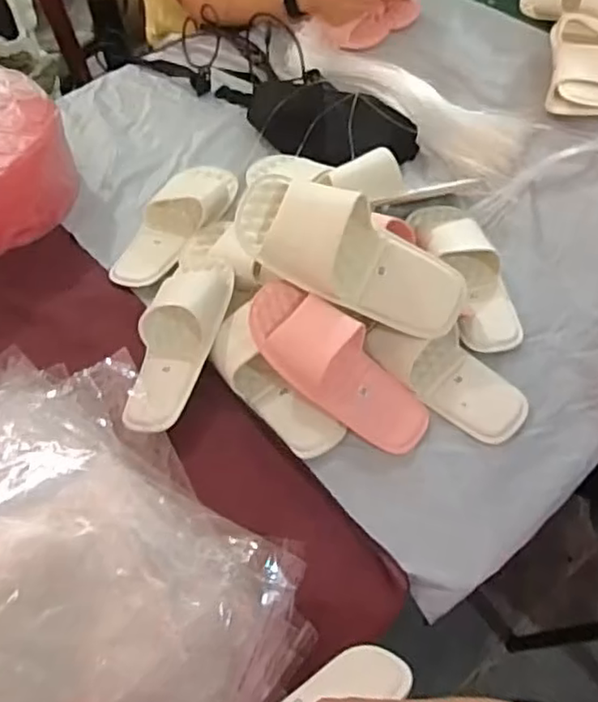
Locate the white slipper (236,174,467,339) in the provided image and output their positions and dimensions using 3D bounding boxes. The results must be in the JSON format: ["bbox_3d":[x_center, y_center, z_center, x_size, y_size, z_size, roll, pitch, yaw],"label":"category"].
[{"bbox_3d":[0.056,-0.106,0.712,0.272,0.070,0.113,29,94,-1],"label":"white slipper"}]

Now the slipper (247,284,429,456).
[{"bbox_3d":[0.041,0.014,0.687,0.234,0.052,0.096,43,64,0],"label":"slipper"}]

